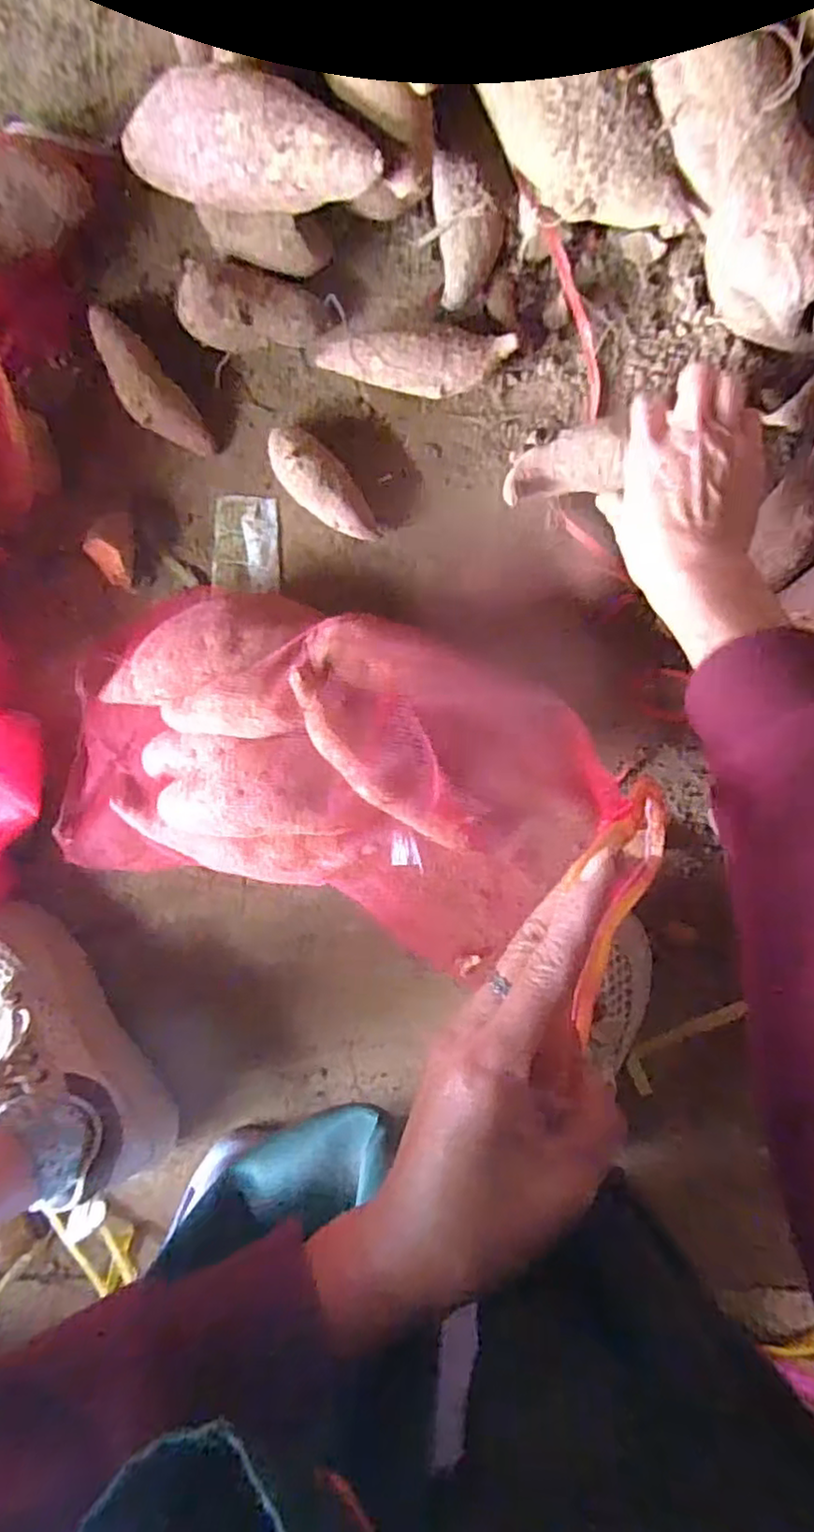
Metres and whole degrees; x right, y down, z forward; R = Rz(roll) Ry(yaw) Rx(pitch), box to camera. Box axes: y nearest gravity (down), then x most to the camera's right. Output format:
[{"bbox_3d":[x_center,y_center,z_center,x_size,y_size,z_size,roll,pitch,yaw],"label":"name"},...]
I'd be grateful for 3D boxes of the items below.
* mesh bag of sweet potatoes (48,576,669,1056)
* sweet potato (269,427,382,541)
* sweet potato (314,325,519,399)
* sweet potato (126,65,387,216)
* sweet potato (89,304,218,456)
[{"bbox_3d":[-0.042,0.019,0.435,0.403,0.112,0.215,19,99,4],"label":"mesh bag of sweet potatoes"},{"bbox_3d":[-0.057,-0.191,0.457,0.035,0.037,0.094,-42,92,11],"label":"sweet potato"},{"bbox_3d":[0.004,-0.262,0.437,0.125,0.040,0.035,9,100,6],"label":"sweet potato"},{"bbox_3d":[-0.097,-0.351,0.376,0.181,0.042,0.048,19,99,16],"label":"sweet potato"},{"bbox_3d":[-0.182,-0.263,0.461,0.035,0.032,0.113,-37,93,11],"label":"sweet potato"}]

